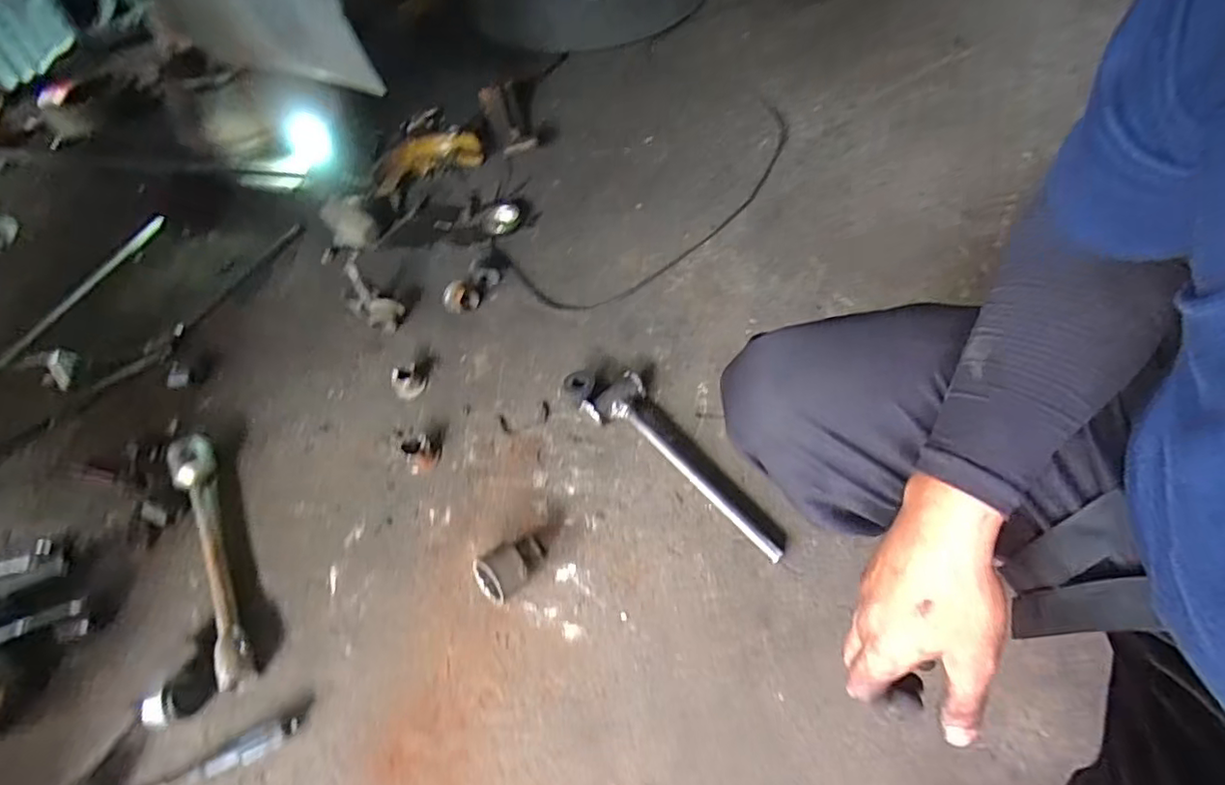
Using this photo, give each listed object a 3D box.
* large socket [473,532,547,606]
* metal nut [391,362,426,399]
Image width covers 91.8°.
[{"bbox_3d":[-0.127,0.221,0.757,0.090,0.067,0.056,-38,58,-22],"label":"large socket"},{"bbox_3d":[-0.341,-0.018,0.992,0.050,0.037,0.052,-3,52,4],"label":"metal nut"}]

